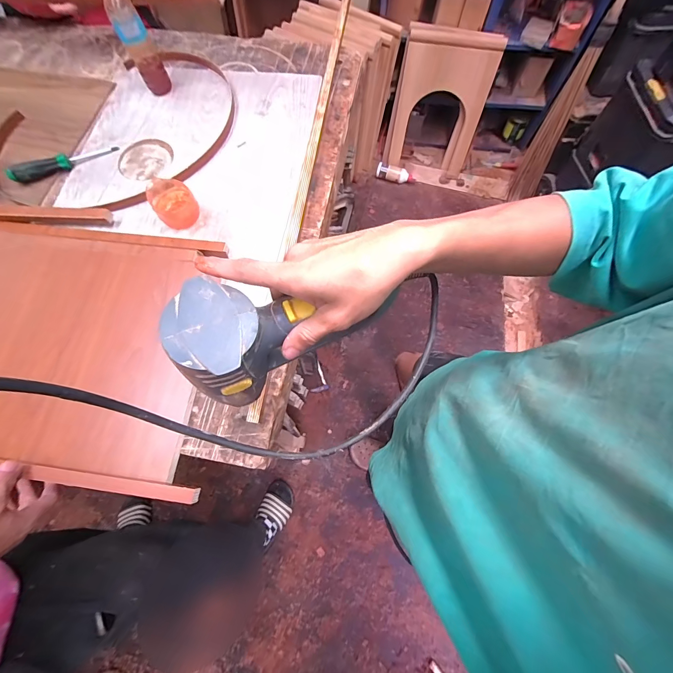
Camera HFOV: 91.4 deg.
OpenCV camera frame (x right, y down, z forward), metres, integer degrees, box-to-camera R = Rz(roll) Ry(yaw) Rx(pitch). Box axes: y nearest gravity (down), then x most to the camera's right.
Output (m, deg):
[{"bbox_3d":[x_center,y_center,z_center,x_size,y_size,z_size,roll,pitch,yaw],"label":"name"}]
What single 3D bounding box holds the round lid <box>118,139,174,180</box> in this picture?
[{"bbox_3d":[-0.409,-0.380,0.705,0.102,0.010,0.106,-1,70,2],"label":"round lid"}]

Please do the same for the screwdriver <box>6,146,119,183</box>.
[{"bbox_3d":[-0.567,-0.365,0.680,0.204,0.028,0.028,-27,71,-8],"label":"screwdriver"}]

